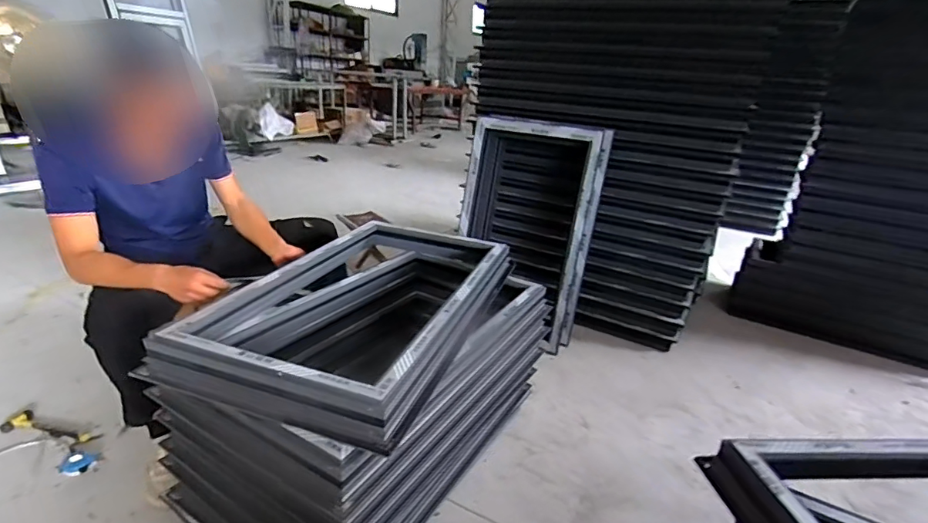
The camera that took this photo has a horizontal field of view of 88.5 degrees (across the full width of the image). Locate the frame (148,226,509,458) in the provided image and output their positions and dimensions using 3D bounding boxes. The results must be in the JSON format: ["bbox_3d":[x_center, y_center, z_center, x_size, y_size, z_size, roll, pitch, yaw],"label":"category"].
[{"bbox_3d":[-0.249,0.081,1.205,0.552,0.093,0.853,10,22,16],"label":"frame"}]

